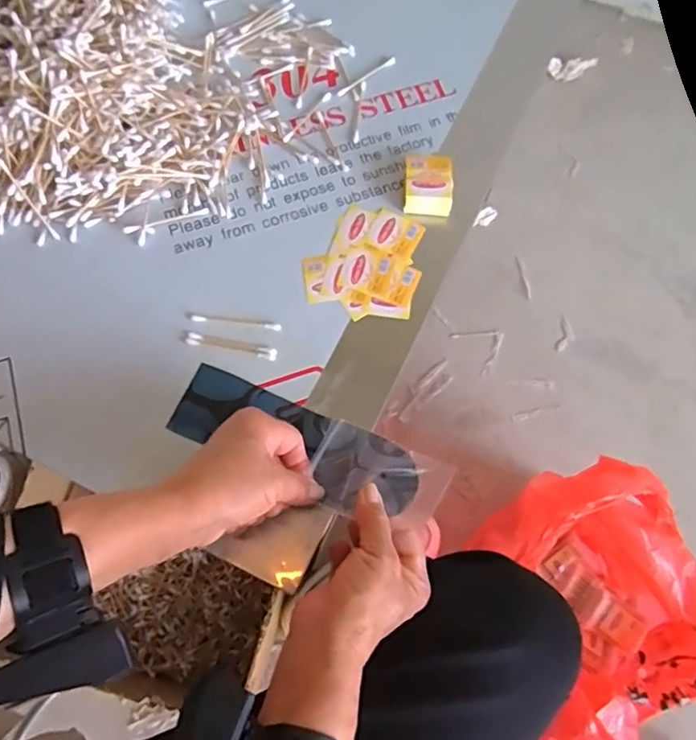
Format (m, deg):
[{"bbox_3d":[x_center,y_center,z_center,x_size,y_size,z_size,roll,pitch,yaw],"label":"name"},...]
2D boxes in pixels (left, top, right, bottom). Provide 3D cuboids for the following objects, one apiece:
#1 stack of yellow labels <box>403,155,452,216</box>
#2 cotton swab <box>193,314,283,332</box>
[{"bbox_3d":[0.071,-0.162,0.504,0.041,0.026,0.049,2,70,0],"label":"stack of yellow labels"},{"bbox_3d":[-0.092,-0.039,0.466,0.074,0.004,0.006,6,70,2],"label":"cotton swab"}]

